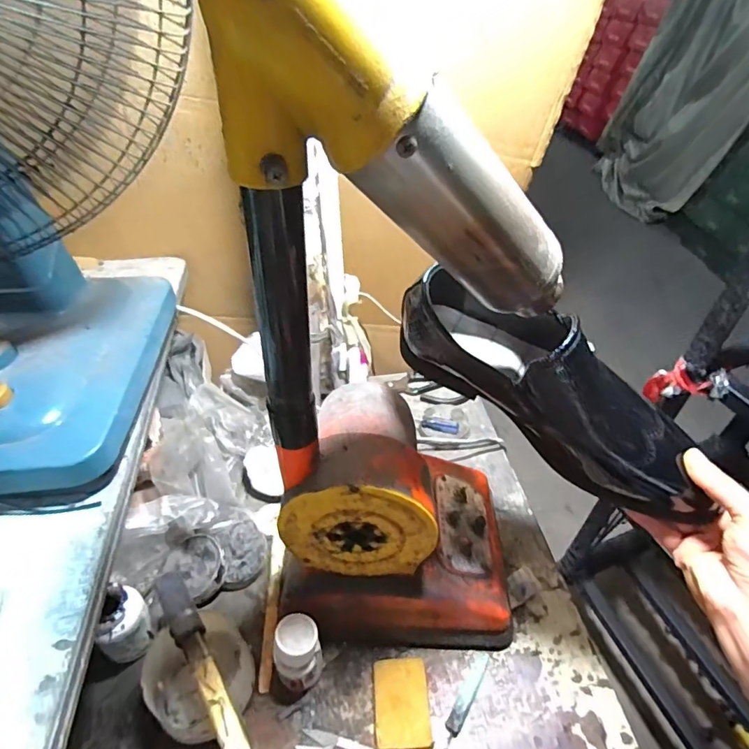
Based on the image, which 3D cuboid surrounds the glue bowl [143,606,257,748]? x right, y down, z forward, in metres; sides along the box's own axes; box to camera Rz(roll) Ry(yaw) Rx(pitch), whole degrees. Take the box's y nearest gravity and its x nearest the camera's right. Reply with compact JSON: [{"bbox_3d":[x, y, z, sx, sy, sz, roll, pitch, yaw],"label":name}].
[{"bbox_3d":[-0.161,0.271,0.429,0.086,0.069,0.093,1,43,-1],"label":"glue bowl"}]

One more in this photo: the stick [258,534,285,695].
[{"bbox_3d":[-0.108,0.245,0.500,0.016,0.014,0.153,-1,43,-3],"label":"stick"}]

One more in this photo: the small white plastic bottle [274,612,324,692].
[{"bbox_3d":[-0.070,0.256,0.433,0.039,0.078,0.038,-7,43,-8],"label":"small white plastic bottle"}]

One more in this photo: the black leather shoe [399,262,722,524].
[{"bbox_3d":[0.144,0.012,0.371,0.257,0.098,0.082,34,50,9],"label":"black leather shoe"}]

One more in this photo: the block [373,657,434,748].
[{"bbox_3d":[0.026,0.304,0.437,0.051,0.005,0.071,-2,43,-3],"label":"block"}]

